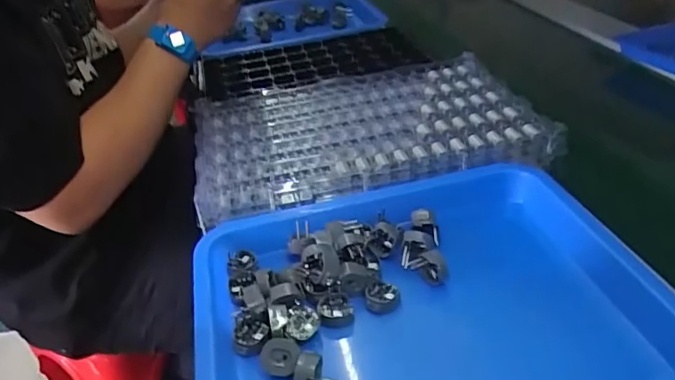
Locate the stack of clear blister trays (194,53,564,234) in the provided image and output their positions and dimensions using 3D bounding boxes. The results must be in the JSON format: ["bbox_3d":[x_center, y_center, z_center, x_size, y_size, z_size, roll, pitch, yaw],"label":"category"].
[{"bbox_3d":[0.023,-0.077,0.609,0.359,0.035,0.262,-9,34,-8],"label":"stack of clear blister trays"}]

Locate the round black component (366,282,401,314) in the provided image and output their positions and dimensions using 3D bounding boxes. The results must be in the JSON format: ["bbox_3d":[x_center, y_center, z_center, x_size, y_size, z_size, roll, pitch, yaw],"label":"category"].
[{"bbox_3d":[0.036,0.086,0.425,0.027,0.014,0.023,-2,34,3],"label":"round black component"}]

